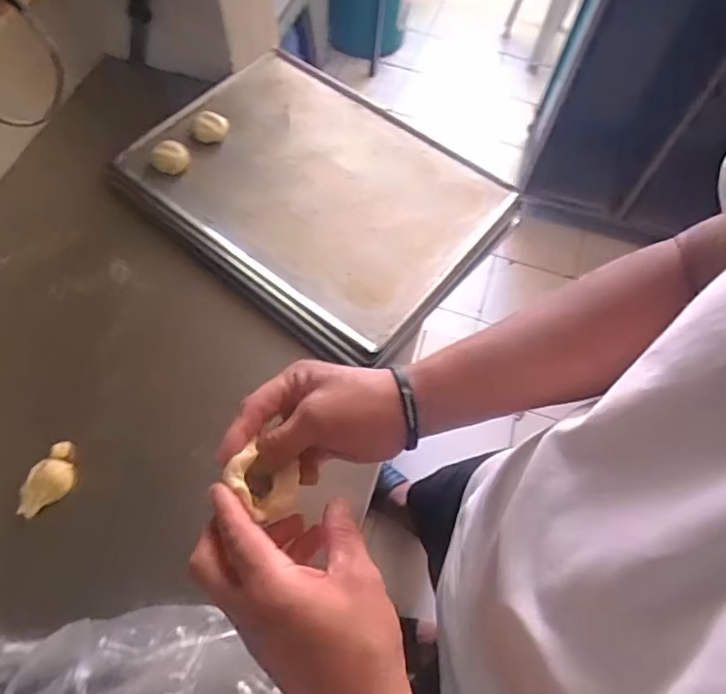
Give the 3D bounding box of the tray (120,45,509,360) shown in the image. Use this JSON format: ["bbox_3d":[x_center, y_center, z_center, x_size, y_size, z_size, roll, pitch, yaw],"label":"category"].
[{"bbox_3d":[-0.059,-0.211,0.721,0.439,0.035,0.331,37,66,15],"label":"tray"}]

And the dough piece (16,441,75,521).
[{"bbox_3d":[-0.318,0.135,0.560,0.040,0.021,0.077,18,63,5],"label":"dough piece"}]

